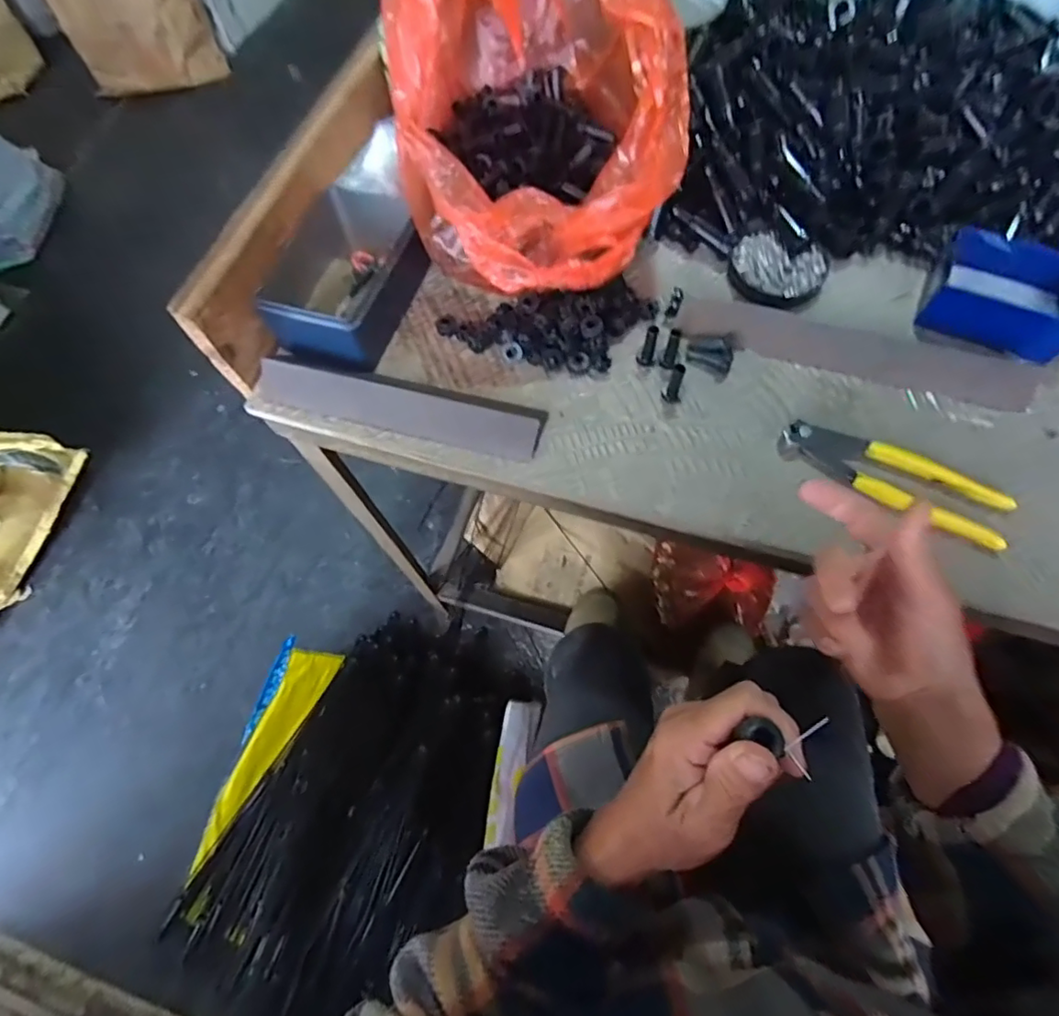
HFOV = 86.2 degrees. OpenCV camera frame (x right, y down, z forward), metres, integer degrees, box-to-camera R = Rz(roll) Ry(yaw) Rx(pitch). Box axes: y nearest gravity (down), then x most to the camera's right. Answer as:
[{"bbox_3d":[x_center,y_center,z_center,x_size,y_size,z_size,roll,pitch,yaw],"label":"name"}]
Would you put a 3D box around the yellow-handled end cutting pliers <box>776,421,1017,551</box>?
[{"bbox_3d":[0.268,-0.023,0.420,0.160,0.018,0.047,30,71,15],"label":"yellow-handled end cutting pliers"}]

